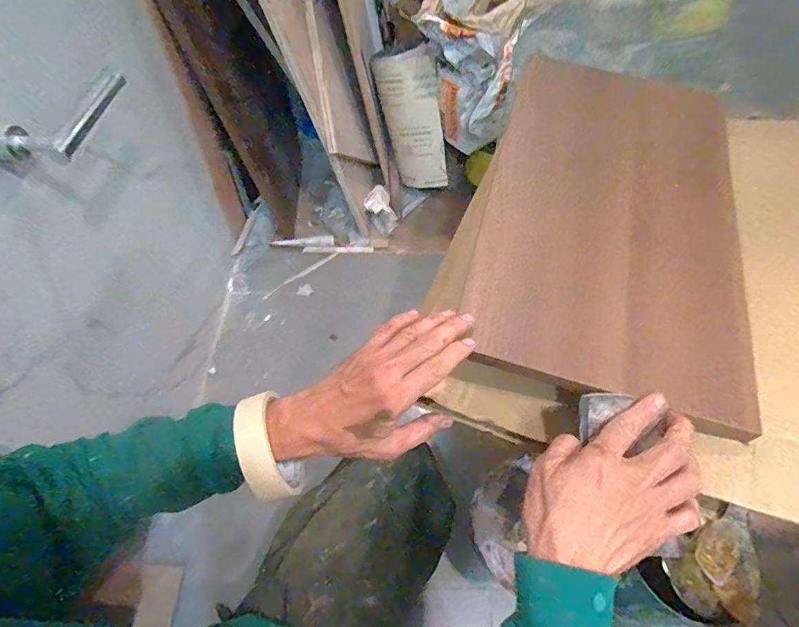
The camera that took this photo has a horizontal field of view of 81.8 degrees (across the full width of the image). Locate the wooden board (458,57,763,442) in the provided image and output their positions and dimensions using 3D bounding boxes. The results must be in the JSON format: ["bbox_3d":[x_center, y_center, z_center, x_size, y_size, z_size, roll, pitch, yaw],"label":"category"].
[{"bbox_3d":[0.245,-0.133,0.527,0.265,0.028,0.507,14,57,10],"label":"wooden board"}]

